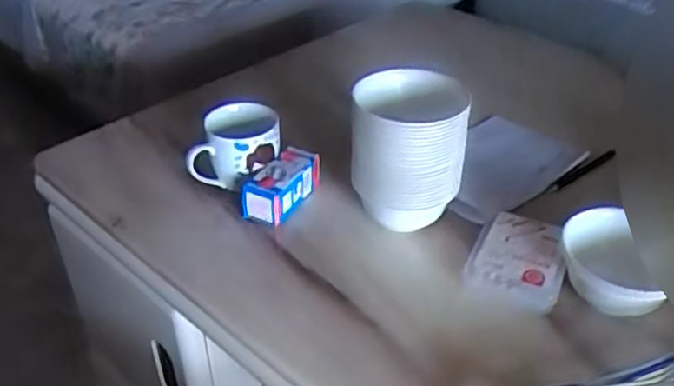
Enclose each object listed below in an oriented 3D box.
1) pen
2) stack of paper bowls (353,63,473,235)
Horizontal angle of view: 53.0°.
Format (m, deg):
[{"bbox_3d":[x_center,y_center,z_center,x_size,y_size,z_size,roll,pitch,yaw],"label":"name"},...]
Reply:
[{"bbox_3d":[0.289,-0.025,0.795,0.109,0.015,0.014,-25,43,-30],"label":"pen"},{"bbox_3d":[0.070,-0.033,0.703,0.109,0.166,0.102,-2,36,-2],"label":"stack of paper bowls"}]

